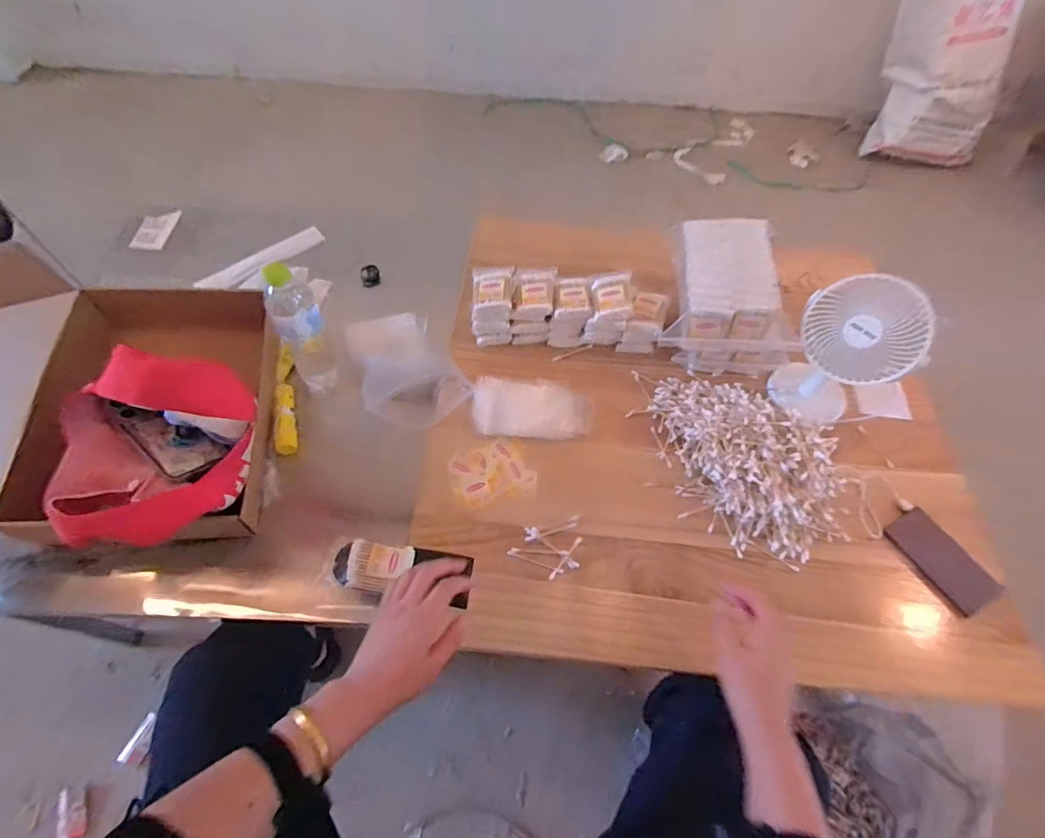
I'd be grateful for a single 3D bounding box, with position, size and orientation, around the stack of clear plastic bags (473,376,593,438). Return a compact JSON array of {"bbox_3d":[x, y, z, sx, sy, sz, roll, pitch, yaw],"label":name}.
[{"bbox_3d":[0.017,-0.018,0.744,0.173,0.036,0.092,5,58,-1],"label":"stack of clear plastic bags"}]

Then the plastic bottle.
[{"bbox_3d":[-0.332,-0.131,0.768,0.064,0.246,0.065,-26,63,-18],"label":"plastic bottle"}]

